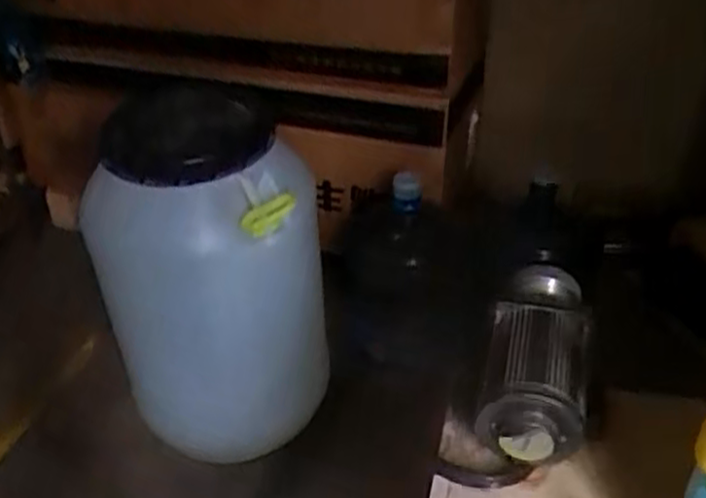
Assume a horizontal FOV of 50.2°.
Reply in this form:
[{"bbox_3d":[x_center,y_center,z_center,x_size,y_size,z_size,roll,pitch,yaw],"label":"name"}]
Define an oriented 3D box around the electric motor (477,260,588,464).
[{"bbox_3d":[0.159,0.095,0.661,0.085,0.083,0.190,8,38,13],"label":"electric motor"}]

